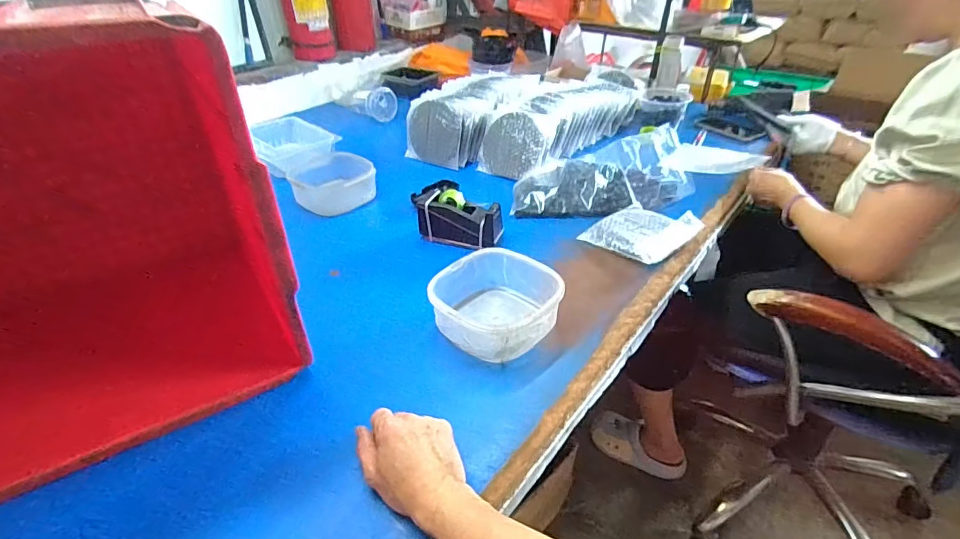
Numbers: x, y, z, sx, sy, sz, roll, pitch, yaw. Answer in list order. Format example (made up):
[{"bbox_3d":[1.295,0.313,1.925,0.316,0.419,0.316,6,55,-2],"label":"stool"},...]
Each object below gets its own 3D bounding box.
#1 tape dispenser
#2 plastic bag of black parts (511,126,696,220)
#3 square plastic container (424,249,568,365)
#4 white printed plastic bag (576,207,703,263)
[{"bbox_3d":[-0.042,-0.095,0.852,0.155,0.088,0.060,16,40,22],"label":"tape dispenser"},{"bbox_3d":[0.247,-0.203,0.961,0.345,0.115,0.187,3,36,6],"label":"plastic bag of black parts"},{"bbox_3d":[0.022,0.048,0.677,0.163,0.068,0.153,27,45,33],"label":"square plastic container"},{"bbox_3d":[0.287,-0.069,0.852,0.159,0.032,0.152,-29,44,-33],"label":"white printed plastic bag"}]

